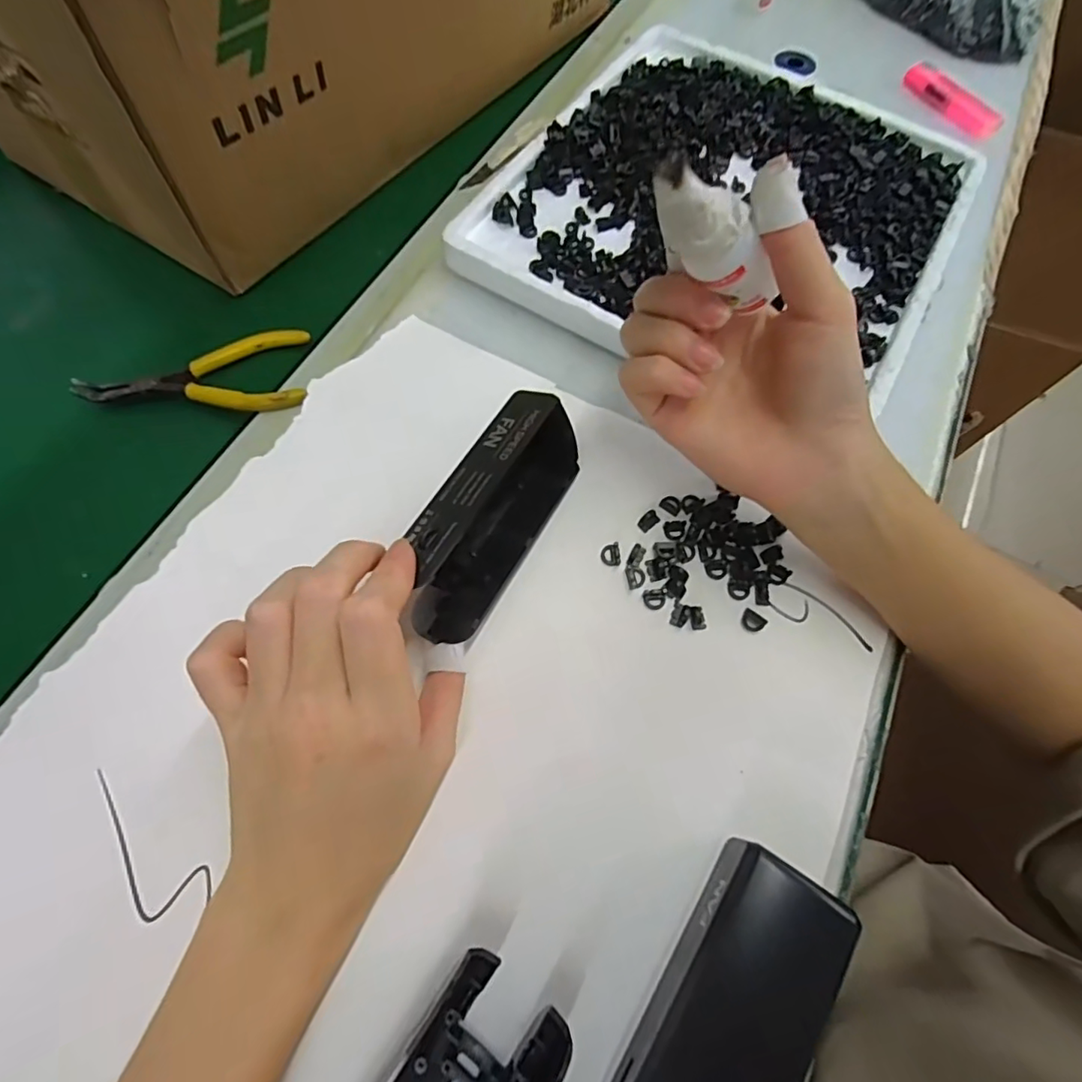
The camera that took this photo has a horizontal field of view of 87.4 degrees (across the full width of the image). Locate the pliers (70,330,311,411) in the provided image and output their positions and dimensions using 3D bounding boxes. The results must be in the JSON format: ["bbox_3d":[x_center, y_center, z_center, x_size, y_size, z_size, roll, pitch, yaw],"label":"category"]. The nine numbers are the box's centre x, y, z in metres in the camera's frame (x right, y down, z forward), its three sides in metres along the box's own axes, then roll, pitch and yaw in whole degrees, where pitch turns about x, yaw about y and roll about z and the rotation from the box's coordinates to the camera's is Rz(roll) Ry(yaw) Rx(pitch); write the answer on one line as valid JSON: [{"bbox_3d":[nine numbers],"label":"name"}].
[{"bbox_3d":[-0.185,-0.089,0.302,0.116,0.007,0.053,-7,67,-6],"label":"pliers"}]

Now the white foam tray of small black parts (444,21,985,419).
[{"bbox_3d":[0.120,-0.209,0.356,0.252,0.029,0.286,32,70,10],"label":"white foam tray of small black parts"}]

